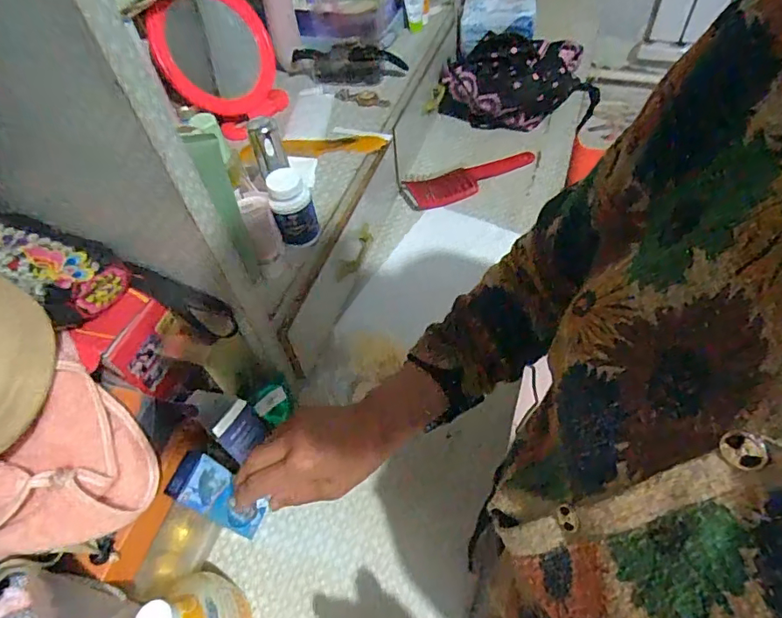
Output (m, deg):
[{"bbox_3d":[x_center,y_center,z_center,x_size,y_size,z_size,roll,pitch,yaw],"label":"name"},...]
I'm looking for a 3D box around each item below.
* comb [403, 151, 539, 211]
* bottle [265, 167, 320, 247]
[{"bbox_3d":[0.152,-0.237,0.893,0.251,0.021,0.066,-20,55,-10],"label":"comb"},{"bbox_3d":[-0.112,-0.117,0.578,0.047,0.086,0.053,-15,54,-6],"label":"bottle"}]

